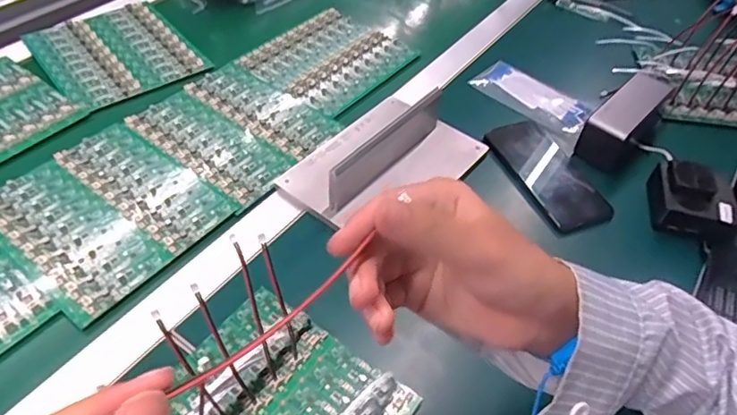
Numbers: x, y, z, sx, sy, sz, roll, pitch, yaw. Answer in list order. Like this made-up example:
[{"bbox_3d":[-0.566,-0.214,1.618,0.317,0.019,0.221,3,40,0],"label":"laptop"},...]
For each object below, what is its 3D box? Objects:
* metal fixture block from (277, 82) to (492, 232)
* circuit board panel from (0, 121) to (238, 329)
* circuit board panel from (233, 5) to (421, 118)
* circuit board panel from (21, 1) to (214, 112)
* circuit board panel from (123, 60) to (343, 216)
[{"bbox_3d":[0.020,-0.062,0.562,0.139,0.058,0.202,35,56,24],"label":"metal fixture block"},{"bbox_3d":[-0.257,0.001,0.524,0.195,0.005,0.167,32,55,22],"label":"circuit board panel"},{"bbox_3d":[-0.050,-0.200,0.711,0.162,0.010,0.183,34,55,23],"label":"circuit board panel"},{"bbox_3d":[-0.325,-0.202,0.693,0.168,0.006,0.190,-31,58,-27],"label":"circuit board panel"},{"bbox_3d":[-0.150,-0.093,0.615,0.195,0.006,0.162,35,55,23],"label":"circuit board panel"}]

